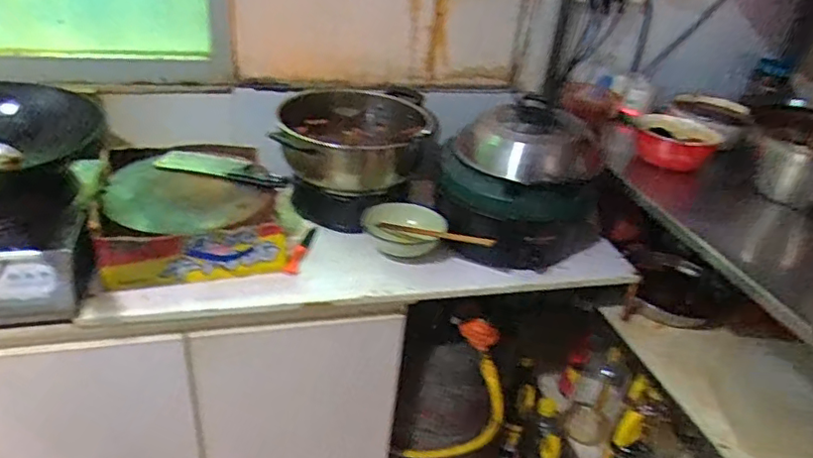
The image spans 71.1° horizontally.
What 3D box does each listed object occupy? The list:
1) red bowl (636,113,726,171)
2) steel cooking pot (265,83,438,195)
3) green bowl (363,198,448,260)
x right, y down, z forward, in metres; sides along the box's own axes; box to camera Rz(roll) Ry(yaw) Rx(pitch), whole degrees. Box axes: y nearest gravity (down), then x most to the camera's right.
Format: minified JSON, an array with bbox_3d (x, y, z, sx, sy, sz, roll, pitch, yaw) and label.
[{"bbox_3d":[0.588,-0.195,1.255,0.164,0.070,0.148,17,32,16],"label":"red bowl"},{"bbox_3d":[-0.107,-0.195,1.249,0.323,0.134,0.301,5,30,-3],"label":"steel cooking pot"},{"bbox_3d":[-0.007,0.003,1.166,0.172,0.064,0.130,6,30,-1],"label":"green bowl"}]

